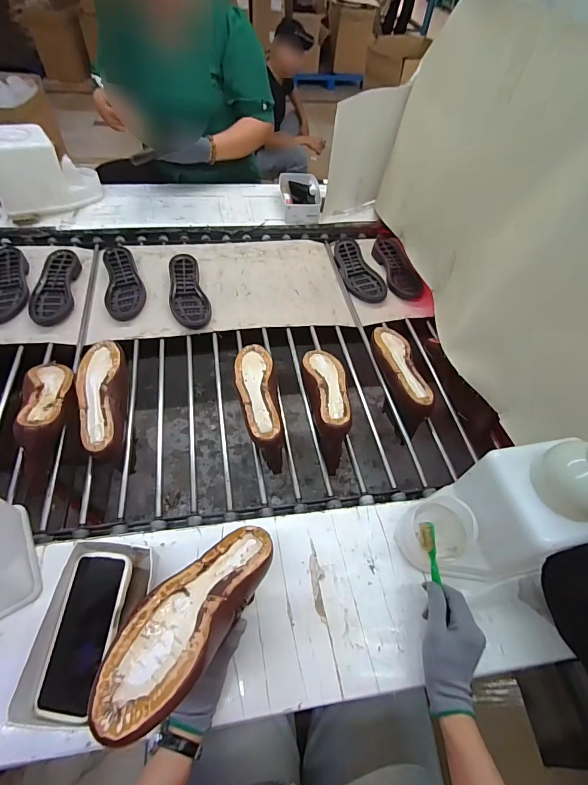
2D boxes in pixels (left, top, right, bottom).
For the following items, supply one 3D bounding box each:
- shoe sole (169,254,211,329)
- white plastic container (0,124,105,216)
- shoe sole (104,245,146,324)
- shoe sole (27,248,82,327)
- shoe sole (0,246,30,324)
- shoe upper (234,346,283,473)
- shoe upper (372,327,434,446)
[{"bbox_3d":[-0.262,-0.248,0.901,0.089,0.034,0.240,-14,57,-13],"label":"shoe sole"},{"bbox_3d":[-0.682,-0.600,1.009,0.255,0.199,0.126,-27,61,-21],"label":"white plastic container"},{"bbox_3d":[-0.420,-0.278,0.917,0.088,0.027,0.237,-11,56,-11],"label":"shoe sole"},{"bbox_3d":[-0.572,-0.253,0.885,0.087,0.035,0.226,-6,55,-7],"label":"shoe sole"},{"bbox_3d":[-0.690,-0.263,0.883,0.095,0.026,0.241,-16,57,-14],"label":"shoe sole"},{"bbox_3d":[-0.068,0.022,0.718,0.076,0.112,0.253,-10,69,-10],"label":"shoe upper"},{"bbox_3d":[0.220,-0.026,0.795,0.072,0.104,0.250,-8,56,-9],"label":"shoe upper"}]

